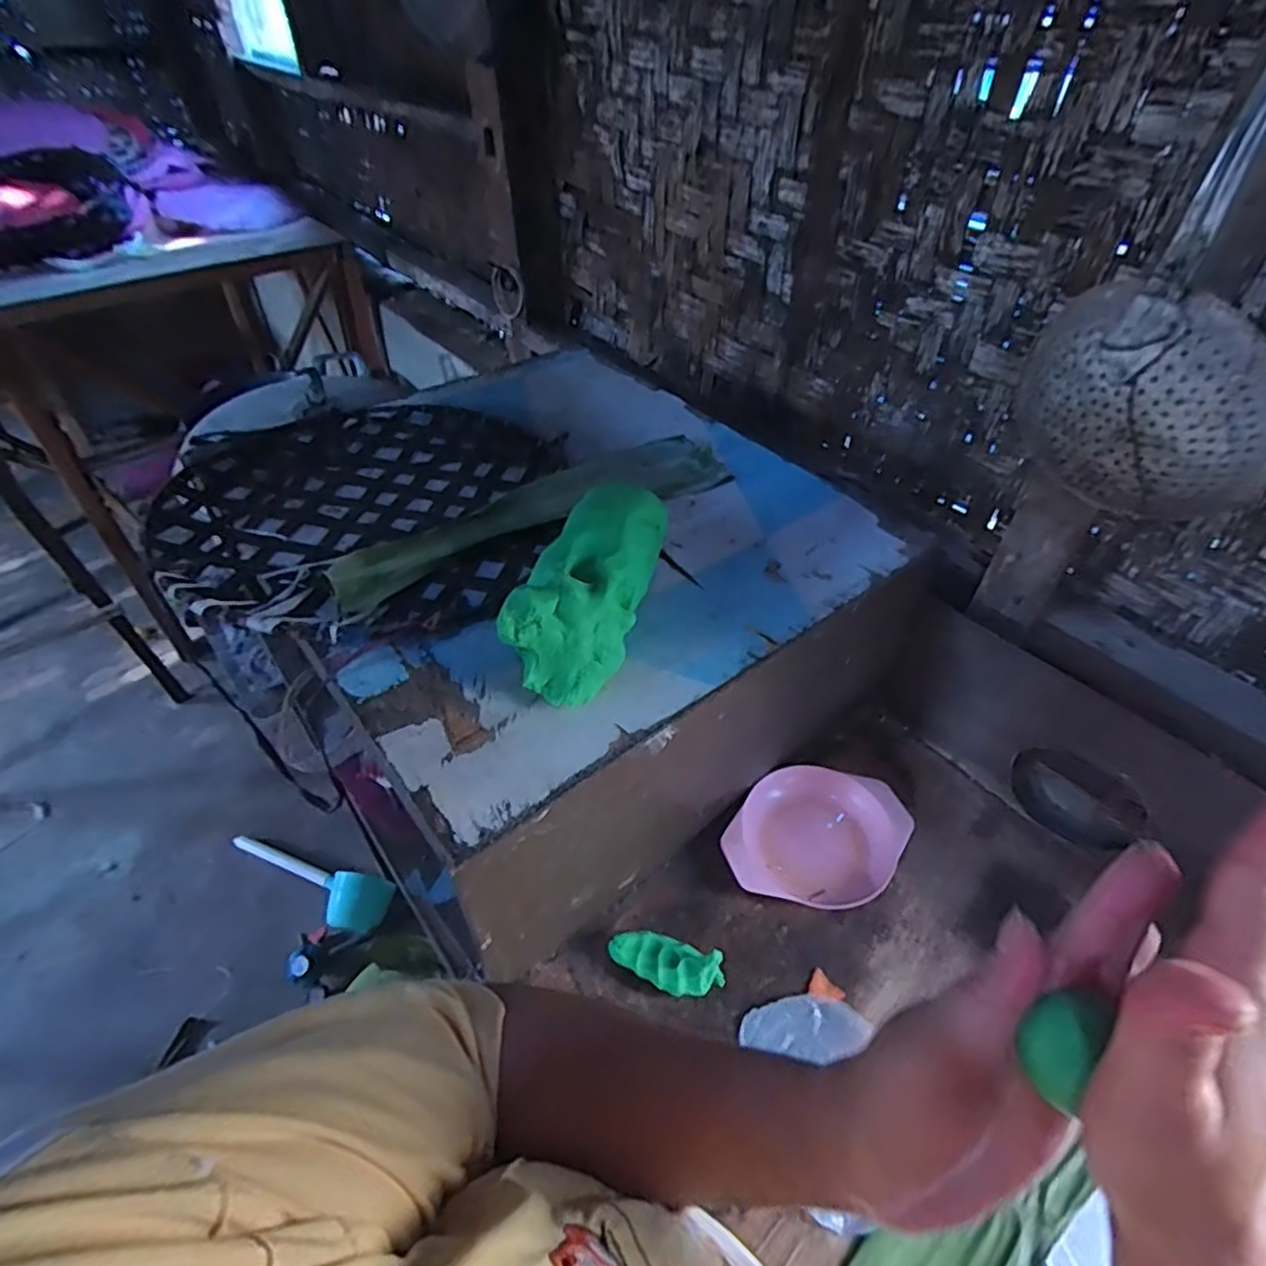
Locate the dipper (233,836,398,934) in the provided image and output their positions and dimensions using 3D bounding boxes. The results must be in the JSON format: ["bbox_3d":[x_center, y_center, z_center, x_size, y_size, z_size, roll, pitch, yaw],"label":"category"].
[{"bbox_3d":[-0.680,0.514,1.367,0.387,0.134,0.104,16,47,14],"label":"dipper"}]

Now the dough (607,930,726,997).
[{"bbox_3d":[0.028,0.286,0.576,0.096,0.038,0.044,21,48,18],"label":"dough"}]

